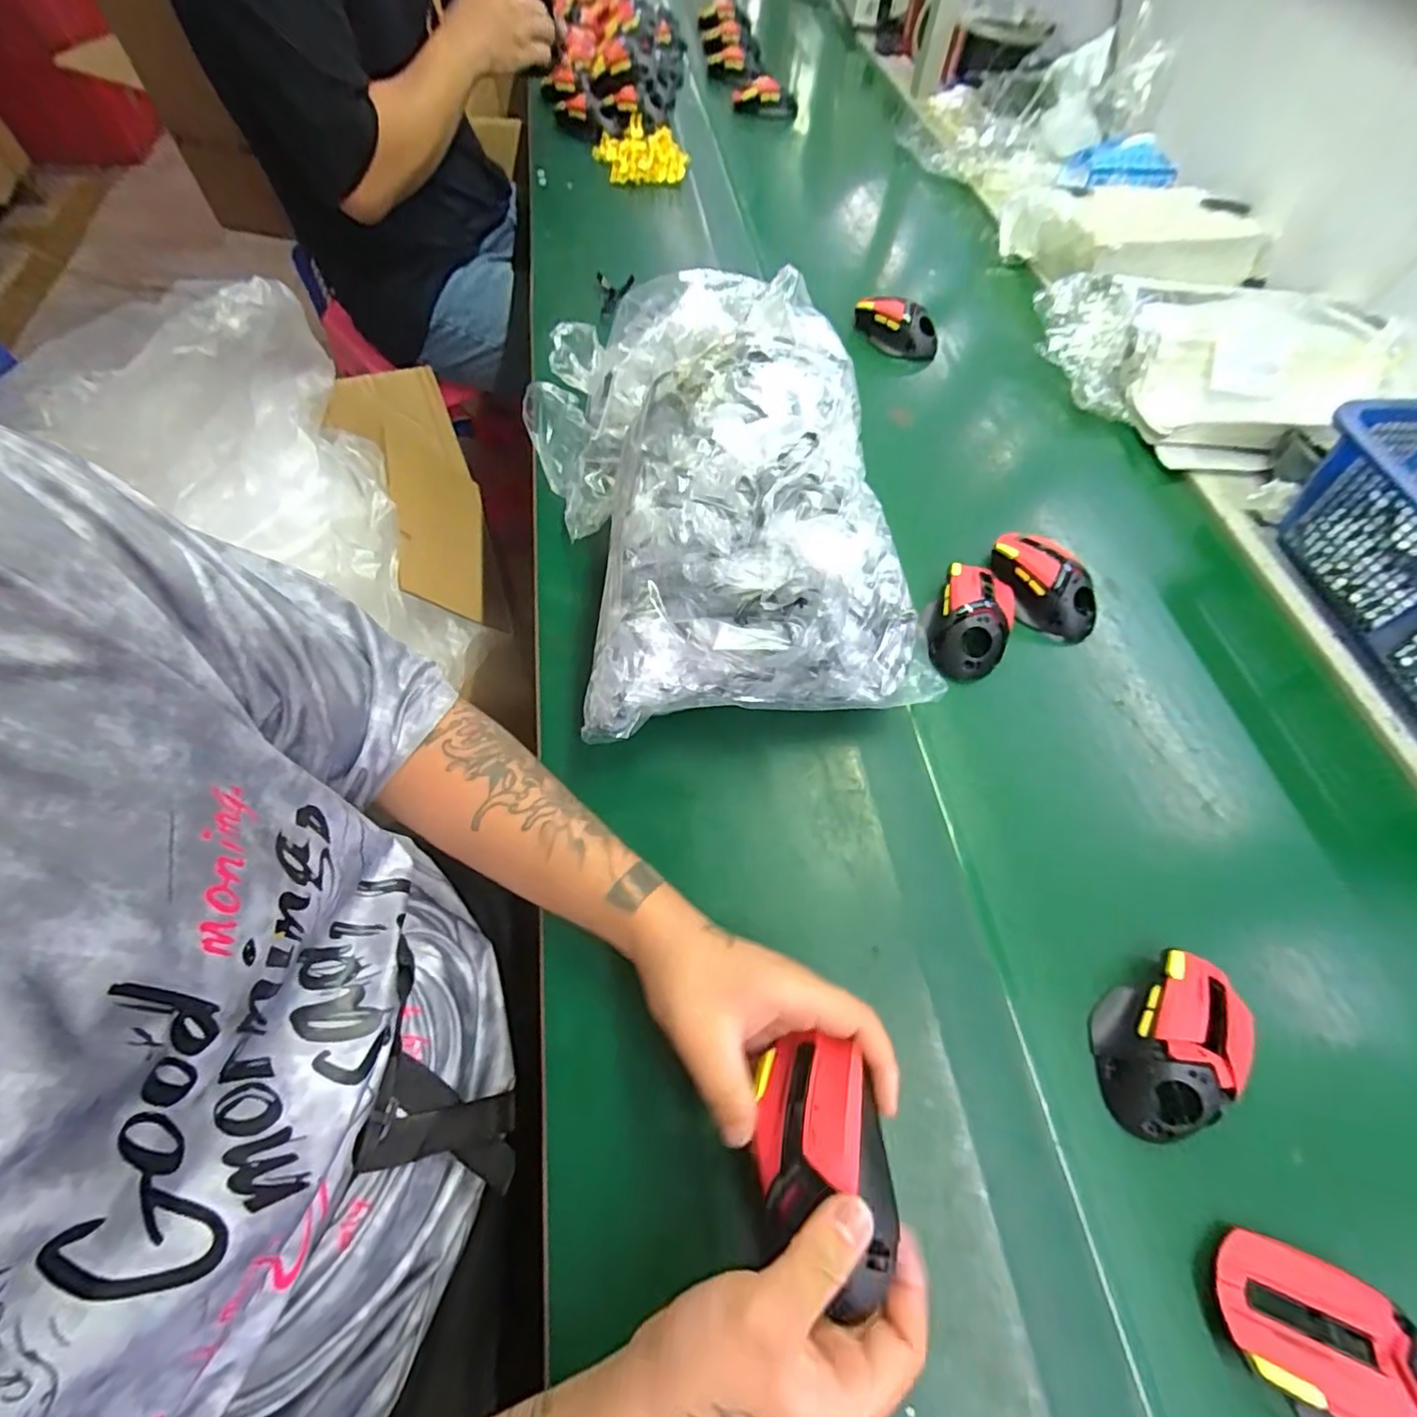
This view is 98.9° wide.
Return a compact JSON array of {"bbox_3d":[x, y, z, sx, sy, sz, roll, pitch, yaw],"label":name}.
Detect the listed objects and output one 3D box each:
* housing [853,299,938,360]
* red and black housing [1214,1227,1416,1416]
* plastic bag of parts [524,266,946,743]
[{"bbox_3d":[0.234,-0.476,0.755,0.114,0.048,0.031,41,67,17],"label":"housing"},{"bbox_3d":[0.322,0.330,0.315,0.101,0.043,0.070,19,62,7],"label":"red and black housing"},{"bbox_3d":[-0.012,-0.215,0.516,0.249,0.174,0.475,-12,63,-10],"label":"plastic bag of parts"}]

